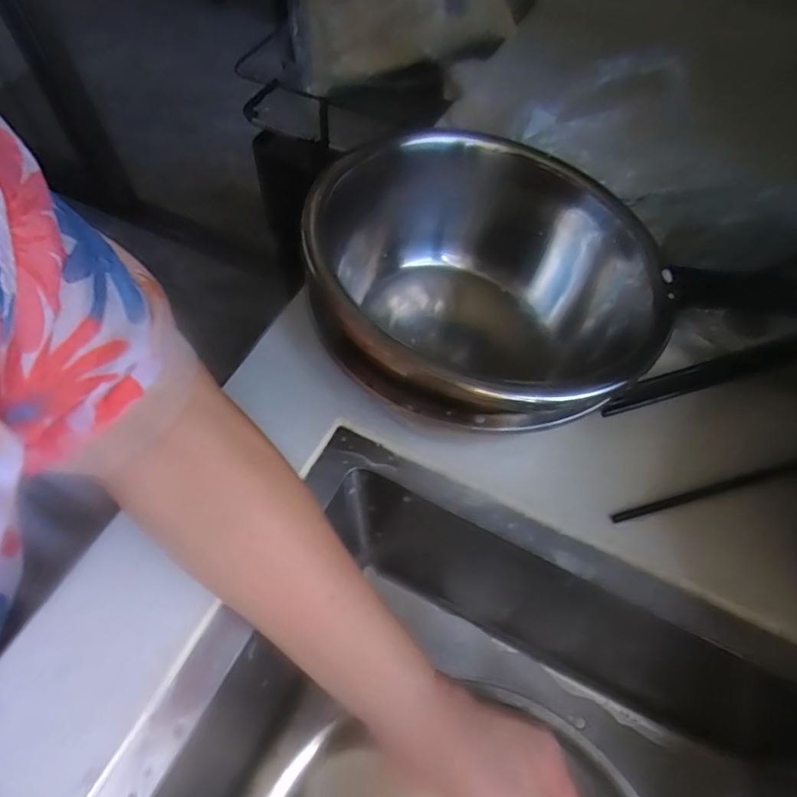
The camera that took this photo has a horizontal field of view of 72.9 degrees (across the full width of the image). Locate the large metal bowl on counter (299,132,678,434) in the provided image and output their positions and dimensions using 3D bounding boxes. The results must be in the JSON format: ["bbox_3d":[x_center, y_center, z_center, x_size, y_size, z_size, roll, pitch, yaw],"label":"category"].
[{"bbox_3d":[0.053,-0.055,0.329,0.174,0.133,0.193,41,67,21],"label":"large metal bowl on counter"}]

